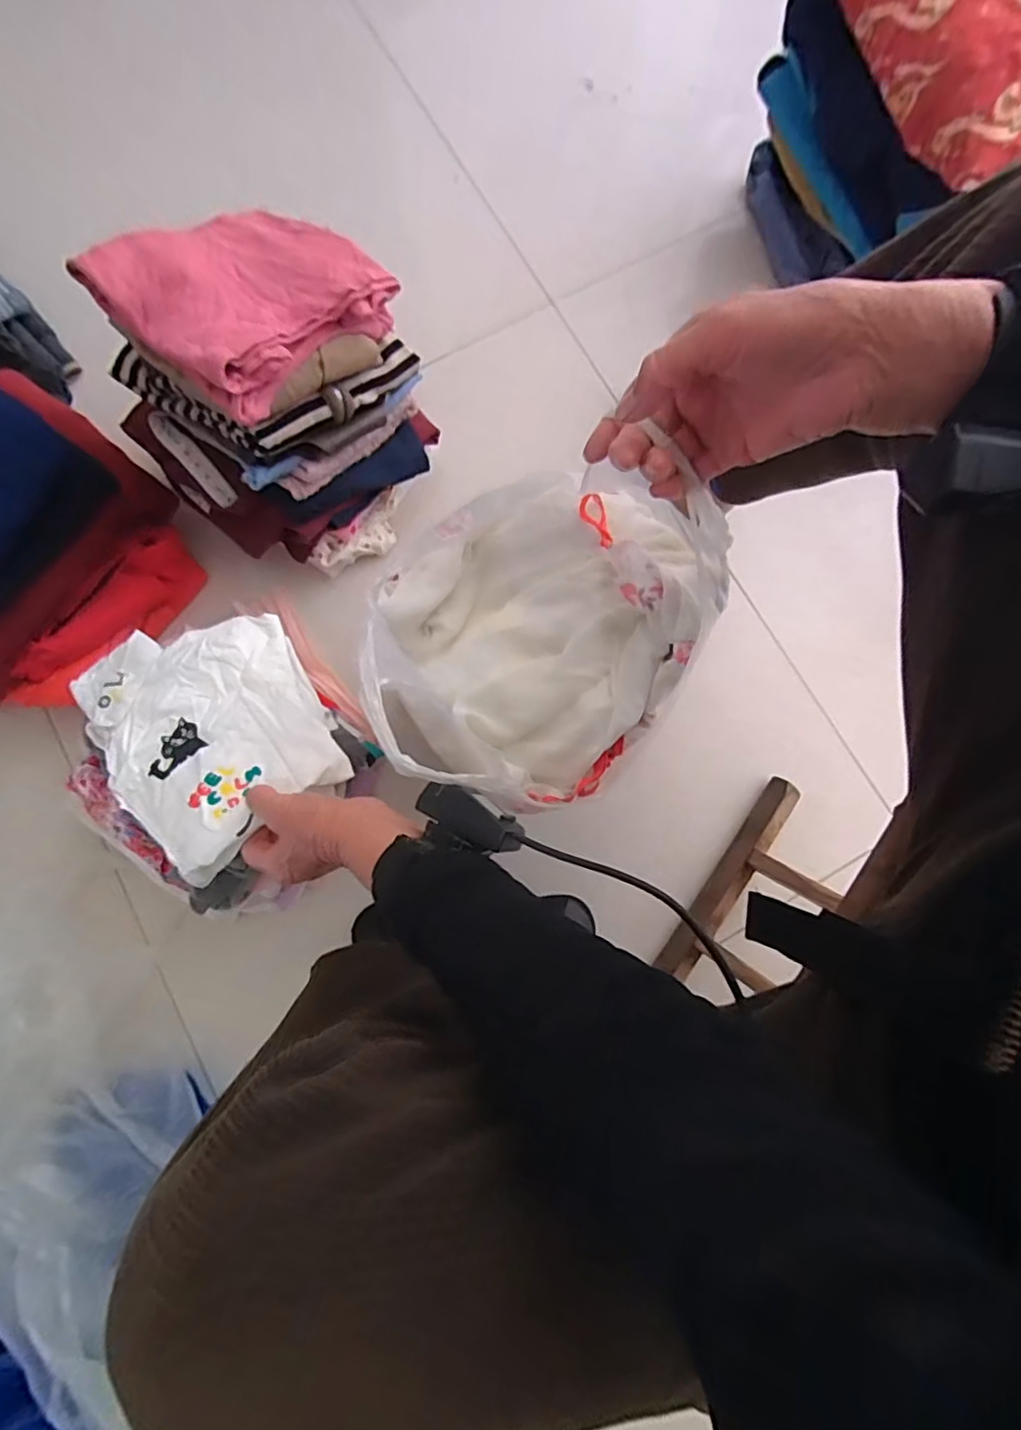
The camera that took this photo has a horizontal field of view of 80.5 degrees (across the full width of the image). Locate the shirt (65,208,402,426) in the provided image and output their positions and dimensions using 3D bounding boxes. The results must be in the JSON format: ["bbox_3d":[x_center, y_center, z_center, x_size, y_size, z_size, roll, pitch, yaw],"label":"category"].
[{"bbox_3d":[-0.228,-0.371,0.517,0.182,0.052,0.194,39,82,6],"label":"shirt"}]

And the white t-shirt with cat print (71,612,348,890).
[{"bbox_3d":[-0.263,0.005,0.529,0.179,0.035,0.249,-33,64,-11],"label":"white t-shirt with cat print"}]

